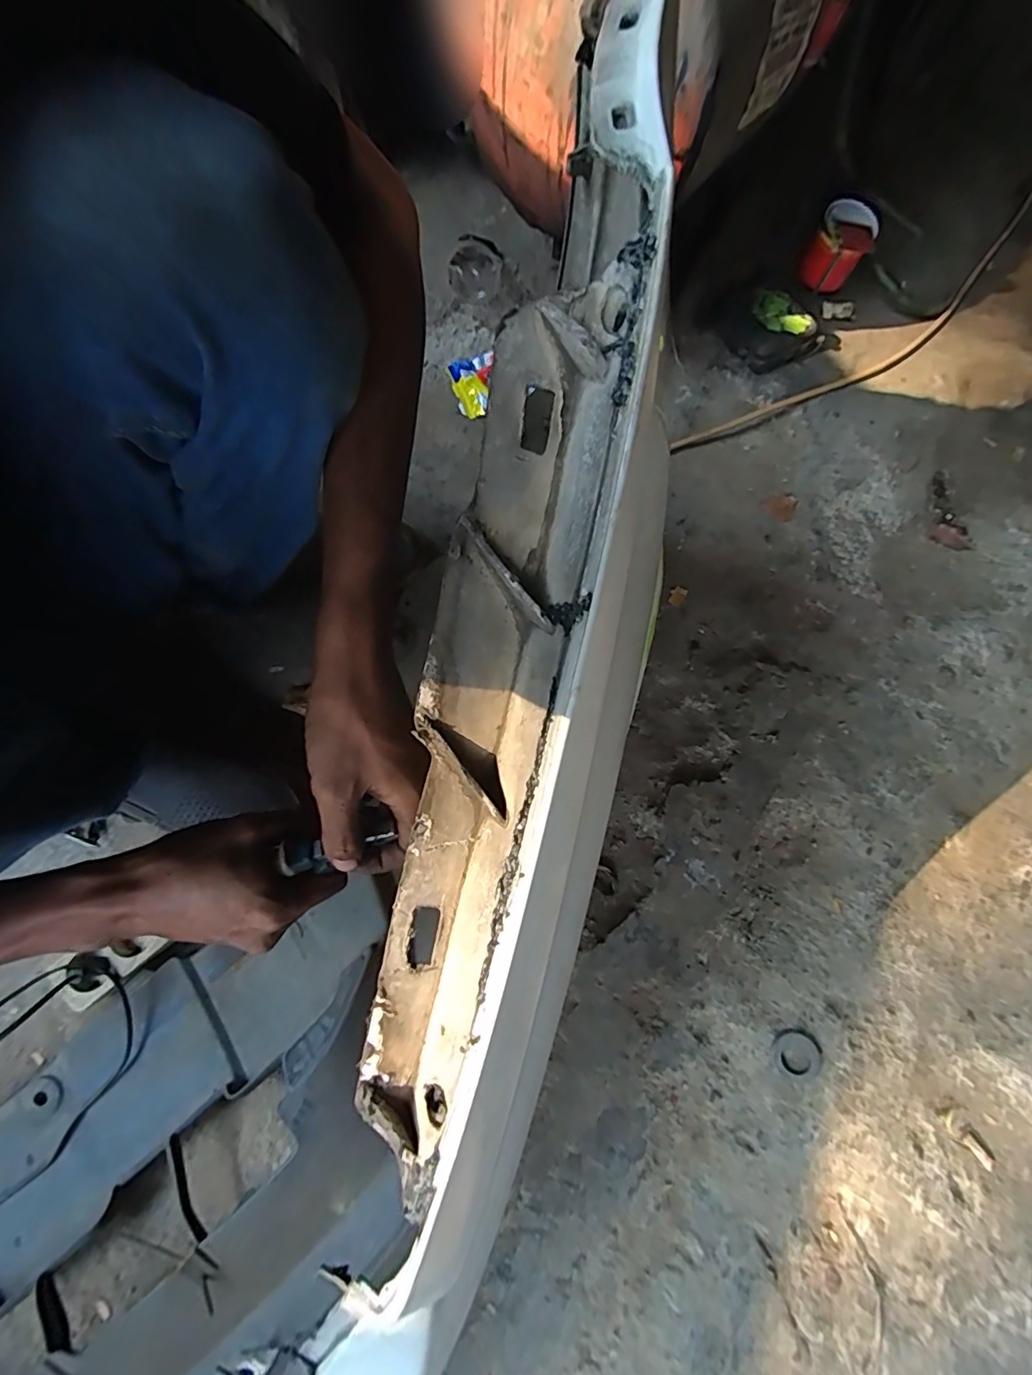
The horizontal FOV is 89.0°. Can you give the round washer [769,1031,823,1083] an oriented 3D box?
[{"bbox_3d":[0.273,0.358,0.508,0.046,0.004,0.042,31,77,7],"label":"round washer"}]

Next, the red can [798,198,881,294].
[{"bbox_3d":[0.437,-0.597,0.713,0.075,0.066,0.075,24,75,4],"label":"red can"}]

